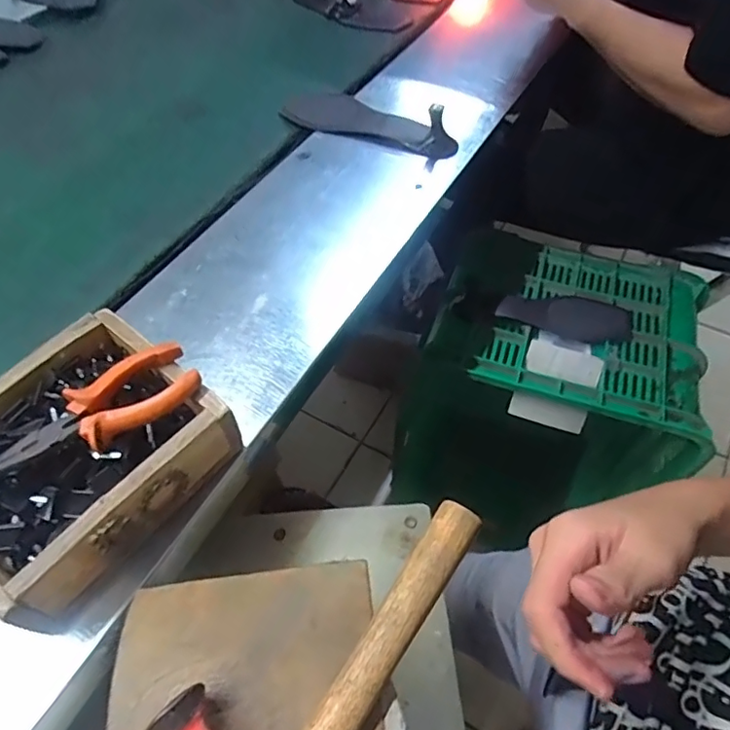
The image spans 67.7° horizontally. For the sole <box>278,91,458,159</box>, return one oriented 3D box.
[{"bbox_3d":[-0.002,-0.320,0.681,0.247,0.047,0.089,31,61,21],"label":"sole"}]

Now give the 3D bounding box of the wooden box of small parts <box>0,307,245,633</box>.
[{"bbox_3d":[-0.206,0.068,0.396,0.166,0.084,0.179,34,61,21],"label":"wooden box of small parts"}]

